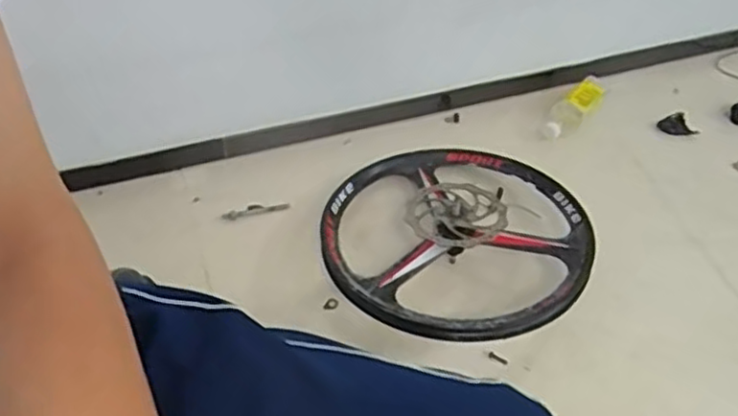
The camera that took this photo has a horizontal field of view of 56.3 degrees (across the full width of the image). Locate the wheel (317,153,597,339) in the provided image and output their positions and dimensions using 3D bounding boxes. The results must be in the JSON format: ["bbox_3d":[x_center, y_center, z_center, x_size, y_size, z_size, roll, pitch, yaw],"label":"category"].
[{"bbox_3d":[0.130,0.043,1.073,0.407,0.099,0.391,2,54,-3],"label":"wheel"}]

